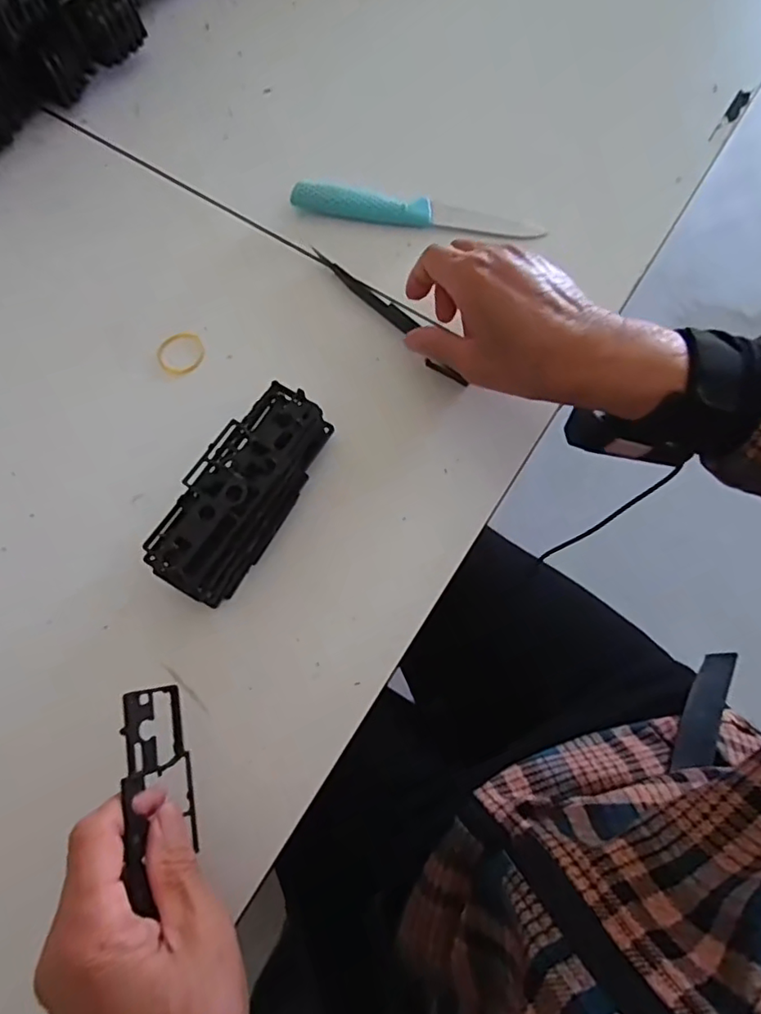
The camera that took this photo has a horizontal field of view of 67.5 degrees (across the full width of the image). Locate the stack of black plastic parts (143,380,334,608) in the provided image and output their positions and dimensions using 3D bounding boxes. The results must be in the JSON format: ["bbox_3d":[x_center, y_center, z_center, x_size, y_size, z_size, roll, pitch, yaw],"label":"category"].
[{"bbox_3d":[-0.080,-0.008,0.334,0.049,0.045,0.125,29,75,9],"label":"stack of black plastic parts"}]

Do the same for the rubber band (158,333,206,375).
[{"bbox_3d":[-0.134,-0.104,0.384,0.031,0.004,0.029,0,72,1],"label":"rubber band"}]

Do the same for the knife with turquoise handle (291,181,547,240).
[{"bbox_3d":[0.026,-0.214,0.414,0.178,0.021,0.017,8,72,3],"label":"knife with turquoise handle"}]

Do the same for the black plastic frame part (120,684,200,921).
[{"bbox_3d":[-0.103,0.129,0.267,0.005,0.046,0.084,-16,79,16],"label":"black plastic frame part"}]

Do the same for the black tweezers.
[{"bbox_3d":[0.007,-0.131,0.389,0.015,0.010,0.145,-41,75,-10],"label":"black tweezers"}]

